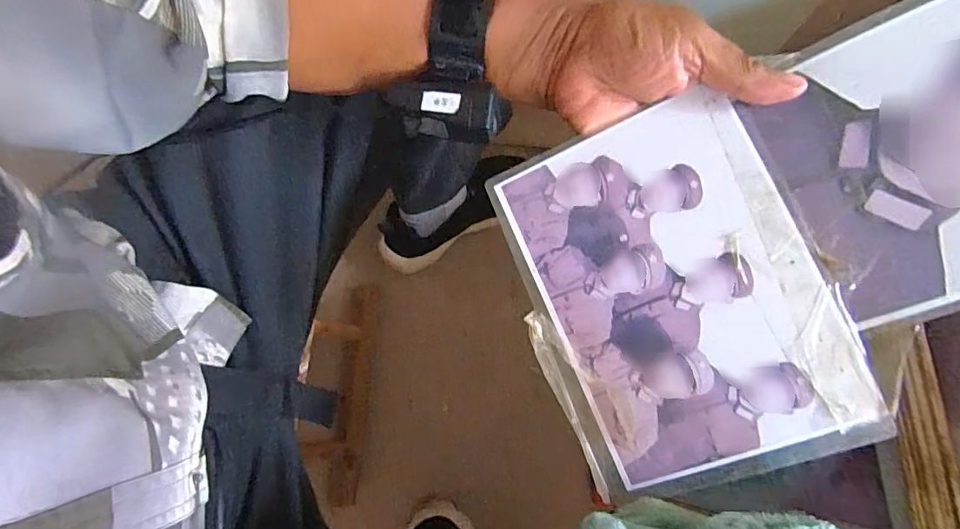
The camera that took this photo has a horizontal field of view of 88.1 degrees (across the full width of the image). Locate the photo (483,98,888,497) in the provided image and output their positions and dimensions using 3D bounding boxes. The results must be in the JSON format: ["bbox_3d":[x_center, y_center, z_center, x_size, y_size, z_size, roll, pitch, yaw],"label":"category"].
[{"bbox_3d":[0.110,0.020,0.298,0.162,0.010,0.217,-23,84,16],"label":"photo"}]

